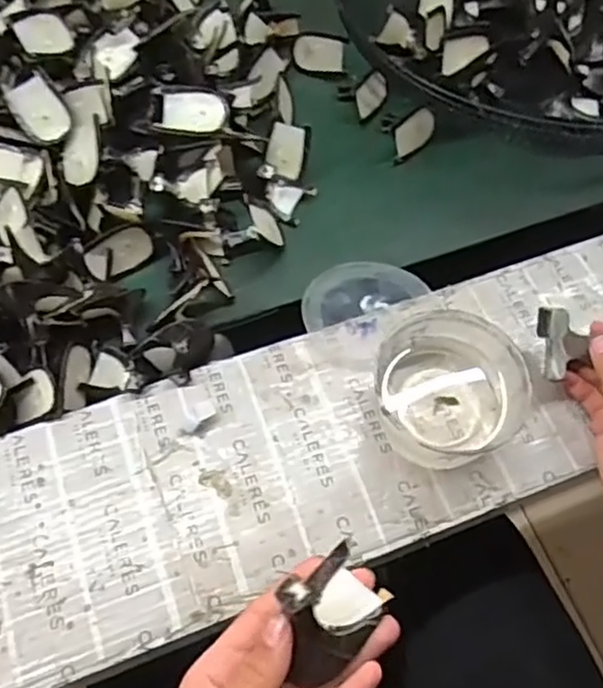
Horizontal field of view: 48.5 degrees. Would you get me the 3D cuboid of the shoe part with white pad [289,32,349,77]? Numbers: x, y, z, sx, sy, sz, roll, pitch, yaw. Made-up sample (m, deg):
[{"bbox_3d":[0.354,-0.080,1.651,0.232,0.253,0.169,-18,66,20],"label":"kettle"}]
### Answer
[{"bbox_3d":[0.017,-0.327,0.755,0.069,0.040,0.014,18,19,15],"label":"shoe part with white pad"}]

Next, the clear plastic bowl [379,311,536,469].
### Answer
[{"bbox_3d":[0.115,0.036,0.532,0.105,0.063,0.107,1,62,-2],"label":"clear plastic bowl"}]

